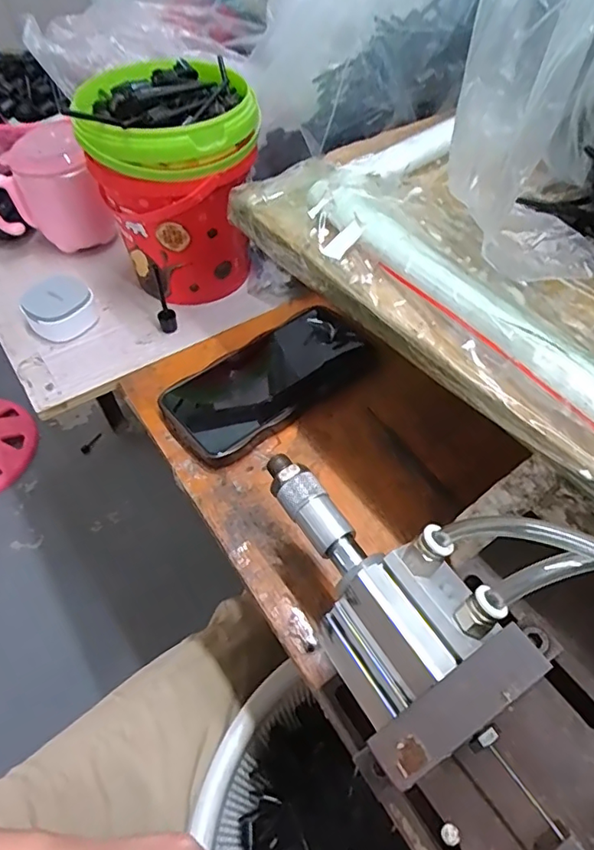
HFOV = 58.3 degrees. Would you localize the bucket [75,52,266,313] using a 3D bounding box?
[{"bbox_3d":[-0.094,-0.196,0.447,0.123,0.163,0.113,0,53,0],"label":"bucket"}]

